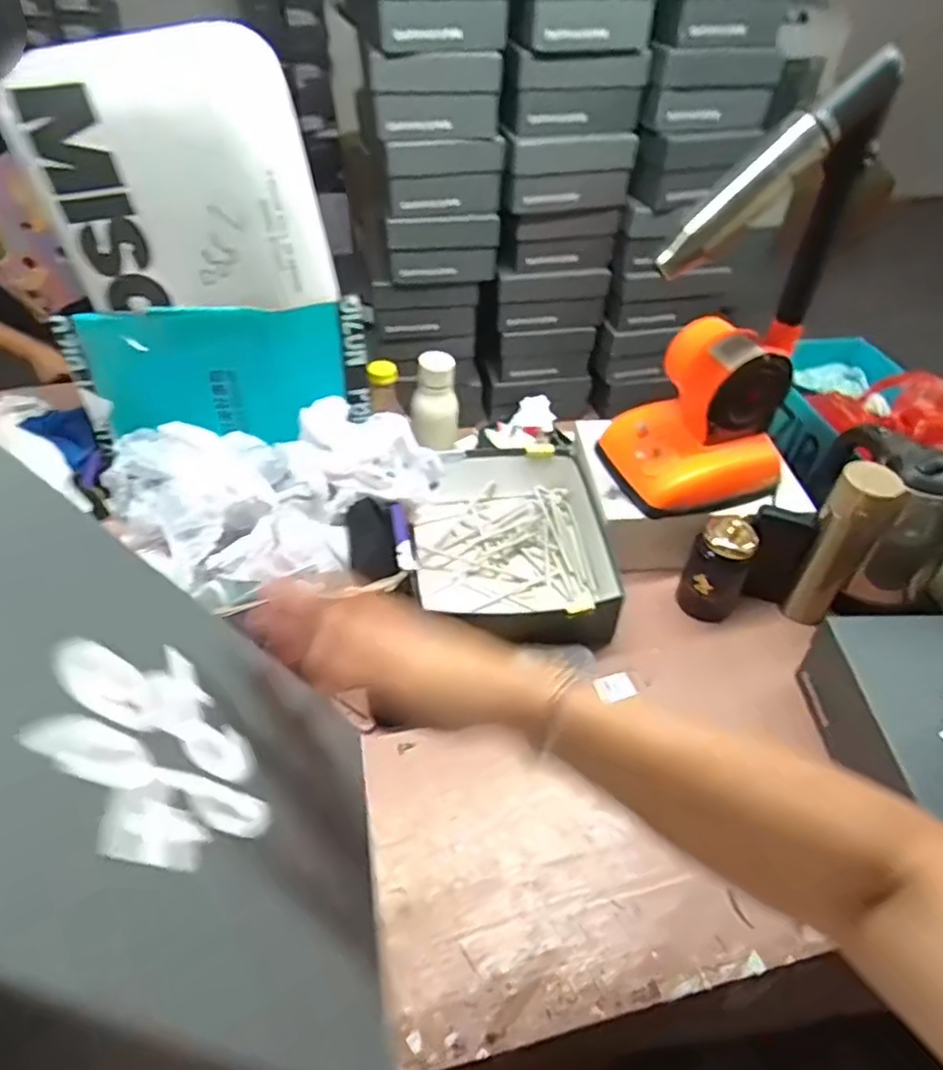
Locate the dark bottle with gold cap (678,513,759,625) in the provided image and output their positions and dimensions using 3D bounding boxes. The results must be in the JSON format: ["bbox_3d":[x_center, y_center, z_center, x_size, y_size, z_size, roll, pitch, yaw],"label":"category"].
[{"bbox_3d":[0.321,0.045,0.892,0.074,0.152,0.059,20,48,17],"label":"dark bottle with gold cap"}]

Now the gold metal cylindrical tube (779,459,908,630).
[{"bbox_3d":[0.464,0.017,0.867,0.065,0.235,0.054,26,50,22],"label":"gold metal cylindrical tube"}]

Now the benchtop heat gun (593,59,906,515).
[{"bbox_3d":[0.304,-0.253,0.810,0.212,0.470,0.165,-7,46,-8],"label":"benchtop heat gun"}]

